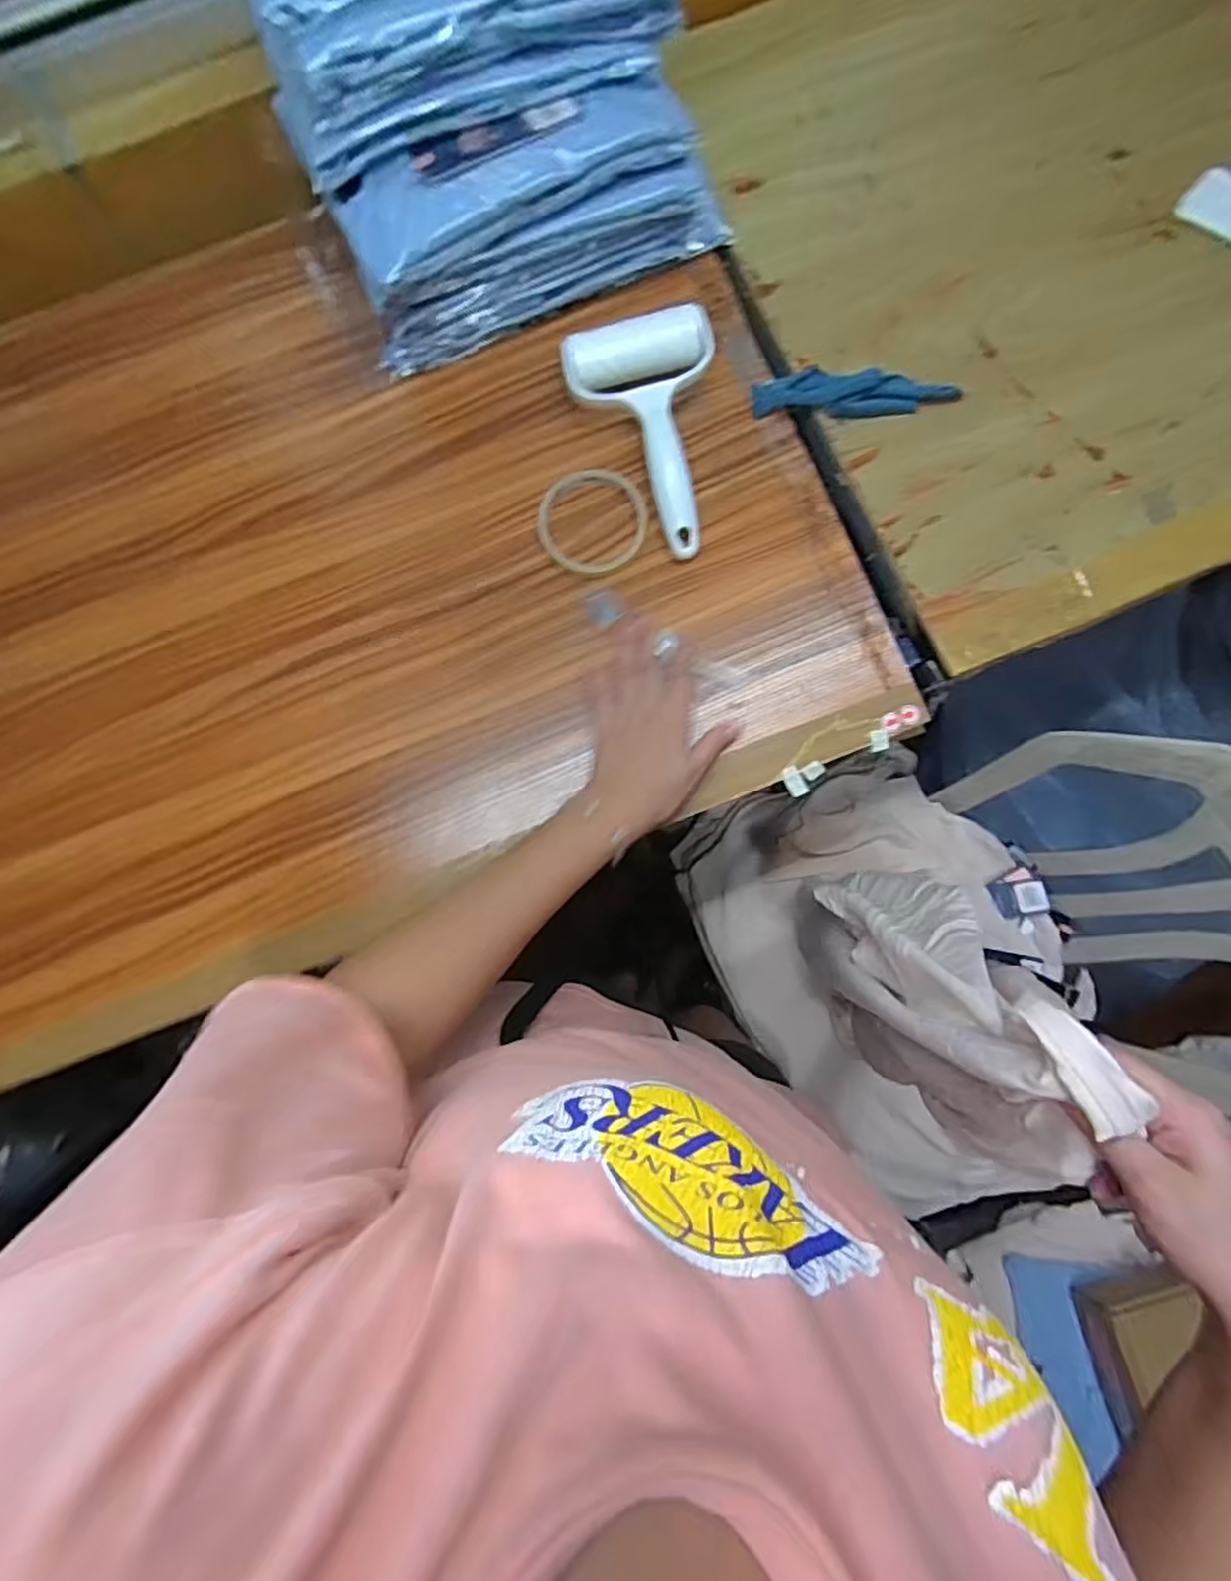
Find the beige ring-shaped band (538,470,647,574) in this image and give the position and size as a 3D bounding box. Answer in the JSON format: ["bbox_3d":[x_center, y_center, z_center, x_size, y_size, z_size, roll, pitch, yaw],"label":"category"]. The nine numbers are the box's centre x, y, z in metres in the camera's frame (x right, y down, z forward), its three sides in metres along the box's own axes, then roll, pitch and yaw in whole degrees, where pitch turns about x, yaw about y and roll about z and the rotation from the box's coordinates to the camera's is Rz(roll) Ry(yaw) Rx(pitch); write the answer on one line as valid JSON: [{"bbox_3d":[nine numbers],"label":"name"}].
[{"bbox_3d":[-0.018,-0.215,0.547,0.084,0.008,0.087,-3,84,1],"label":"beige ring-shaped band"}]

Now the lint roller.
[{"bbox_3d":[0.023,-0.271,0.536,0.118,0.039,0.183,-8,84,1],"label":"lint roller"}]

